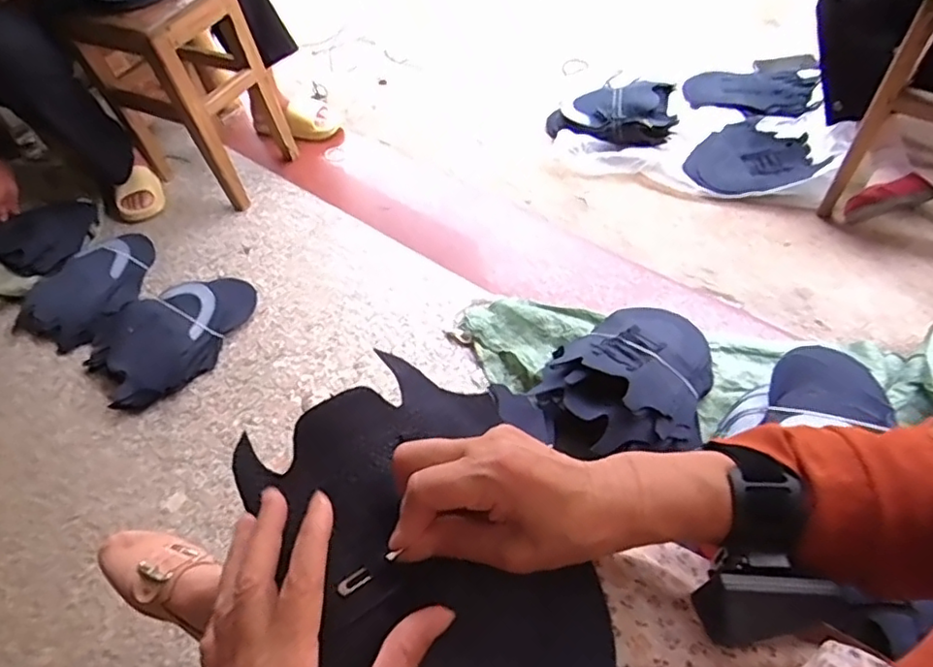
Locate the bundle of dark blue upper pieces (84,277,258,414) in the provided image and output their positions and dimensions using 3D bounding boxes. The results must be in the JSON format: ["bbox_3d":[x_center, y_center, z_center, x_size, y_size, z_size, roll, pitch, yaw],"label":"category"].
[{"bbox_3d":[-0.549,-0.009,1.127,0.215,0.062,0.313,36,67,29],"label":"bundle of dark blue upper pieces"}]

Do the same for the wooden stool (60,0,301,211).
[{"bbox_3d":[-0.598,-0.531,1.321,0.310,0.410,0.236,22,60,23],"label":"wooden stool"}]

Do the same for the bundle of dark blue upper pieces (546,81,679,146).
[{"bbox_3d":[0.349,-0.507,1.432,0.295,0.095,0.162,-9,53,3],"label":"bundle of dark blue upper pieces"}]

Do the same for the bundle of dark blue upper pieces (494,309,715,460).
[{"bbox_3d":[0.240,0.069,0.898,0.337,0.092,0.233,-37,57,-17],"label":"bundle of dark blue upper pieces"}]

